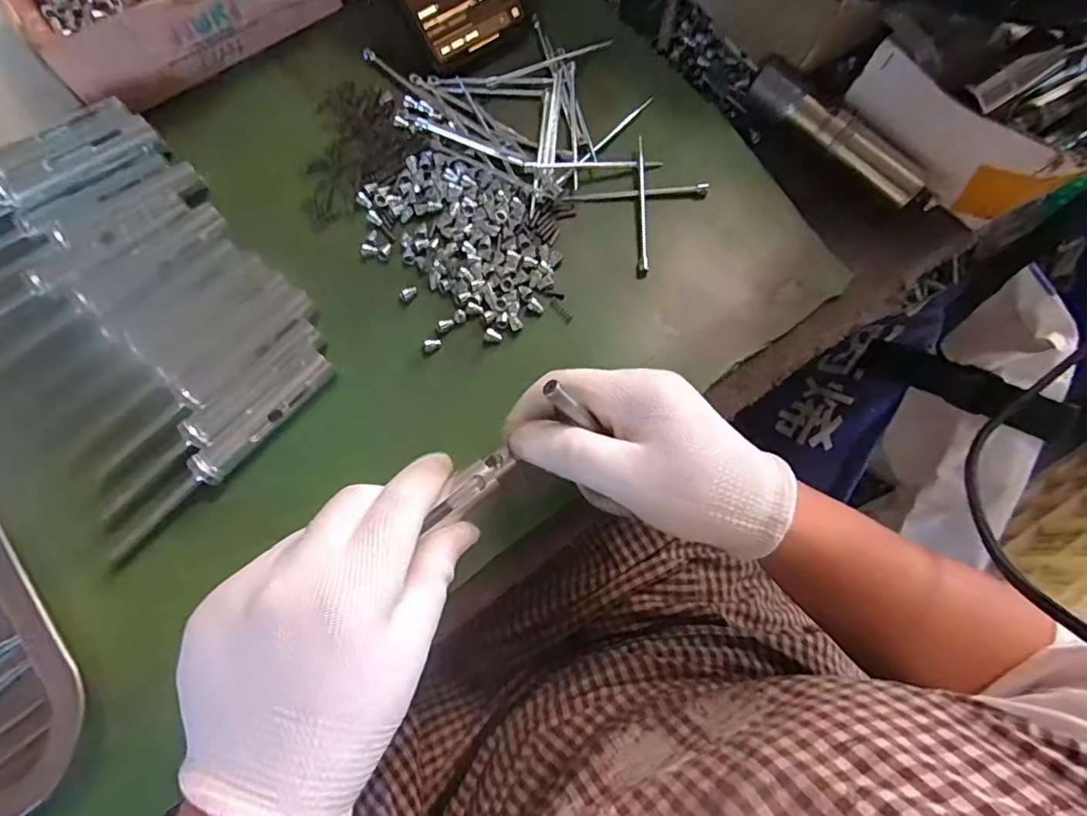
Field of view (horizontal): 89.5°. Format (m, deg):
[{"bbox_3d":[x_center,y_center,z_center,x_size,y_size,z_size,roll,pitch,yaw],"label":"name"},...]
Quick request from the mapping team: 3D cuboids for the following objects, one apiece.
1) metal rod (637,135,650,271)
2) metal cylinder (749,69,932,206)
[{"bbox_3d":[0.061,-0.127,0.340,0.005,0.008,0.089,1,77,-1],"label":"metal rod"},{"bbox_3d":[0.182,-0.169,0.346,0.119,0.024,0.021,41,78,8],"label":"metal cylinder"}]

